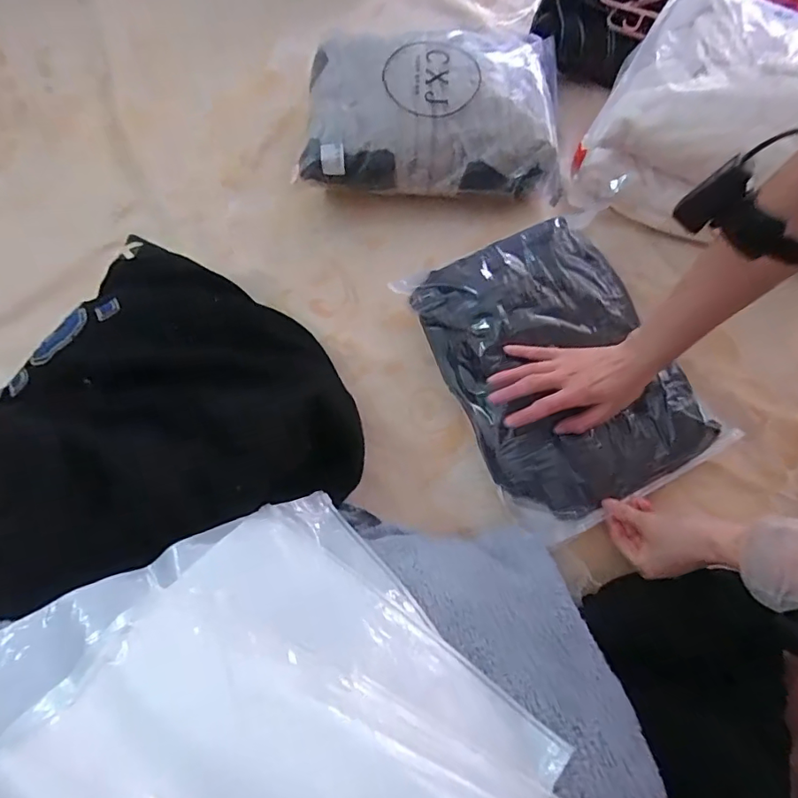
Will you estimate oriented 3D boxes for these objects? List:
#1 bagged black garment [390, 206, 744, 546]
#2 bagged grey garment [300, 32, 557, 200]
[{"bbox_3d":[0.185,-0.045,0.609,0.249,0.060,0.343,-25,72,-6],"label":"bagged black garment"},{"bbox_3d":[0.049,-0.420,0.715,0.355,0.069,0.267,3,72,3],"label":"bagged grey garment"}]

